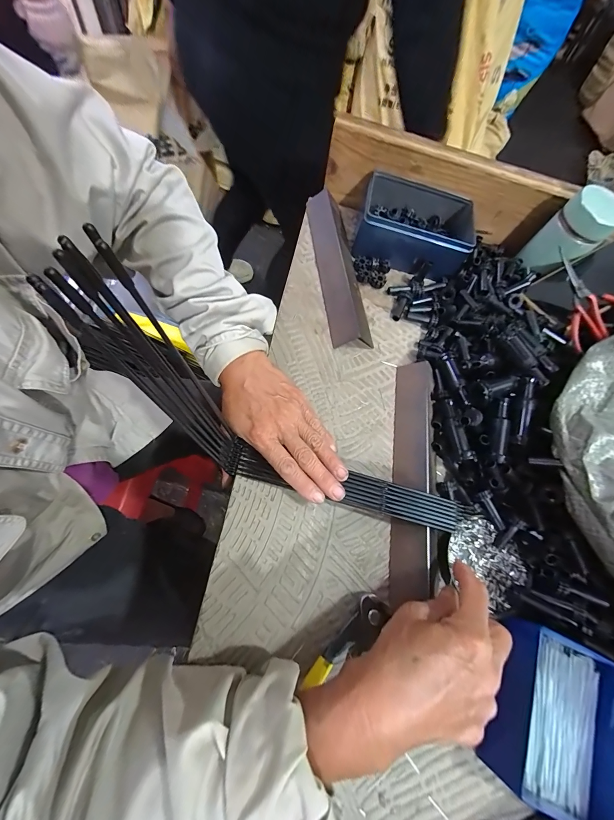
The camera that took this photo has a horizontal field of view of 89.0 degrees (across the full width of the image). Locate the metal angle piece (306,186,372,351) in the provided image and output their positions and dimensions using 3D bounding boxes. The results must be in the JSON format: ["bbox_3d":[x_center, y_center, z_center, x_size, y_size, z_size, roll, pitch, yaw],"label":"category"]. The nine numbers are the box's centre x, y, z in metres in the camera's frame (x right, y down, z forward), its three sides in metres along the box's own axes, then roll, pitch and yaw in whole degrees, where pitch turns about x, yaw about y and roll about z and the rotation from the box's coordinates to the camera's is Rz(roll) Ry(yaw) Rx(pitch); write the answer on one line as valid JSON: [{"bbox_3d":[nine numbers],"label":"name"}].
[{"bbox_3d":[0.038,-0.192,0.400,0.049,0.026,0.238,-5,69,-11],"label":"metal angle piece"}]

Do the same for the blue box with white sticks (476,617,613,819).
[{"bbox_3d":[0.198,0.246,0.252,0.078,0.046,0.113,29,66,1],"label":"blue box with white sticks"}]

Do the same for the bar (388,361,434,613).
[{"bbox_3d":[0.106,0.057,0.313,0.034,0.030,0.237,13,66,-4],"label":"bar"}]

